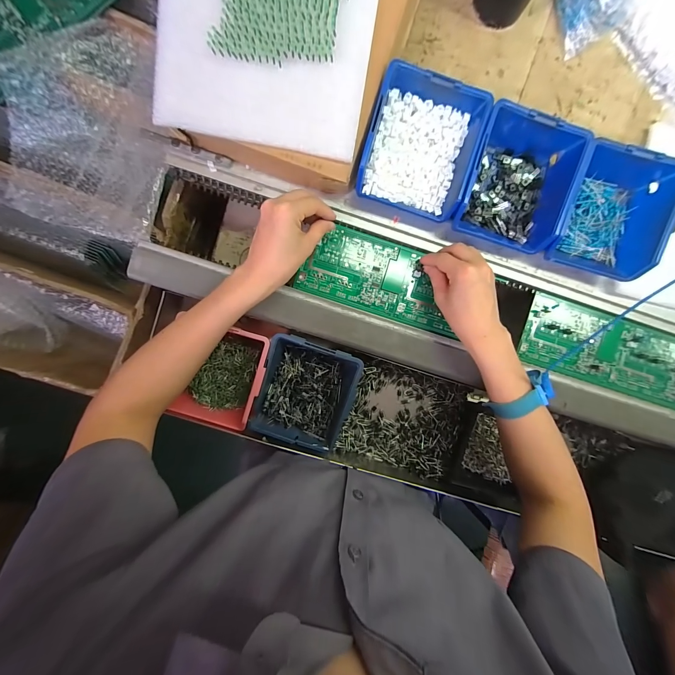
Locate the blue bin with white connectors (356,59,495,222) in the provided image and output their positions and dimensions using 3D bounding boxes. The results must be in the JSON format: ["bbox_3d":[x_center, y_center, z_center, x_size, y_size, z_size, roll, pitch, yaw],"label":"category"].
[{"bbox_3d":[0.092,-0.212,0.330,0.116,0.045,0.125,15,93,-3],"label":"blue bin with white connectors"}]

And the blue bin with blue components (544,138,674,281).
[{"bbox_3d":[0.322,-0.149,0.353,0.119,0.065,0.133,12,93,-3],"label":"blue bin with blue components"}]

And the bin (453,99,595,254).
[{"bbox_3d":[0.207,-0.179,0.345,0.119,0.062,0.126,16,93,-3],"label":"bin"}]

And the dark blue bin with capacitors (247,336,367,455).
[{"bbox_3d":[-0.042,0.074,0.399,0.119,0.061,0.137,17,93,-4],"label":"dark blue bin with capacitors"}]

